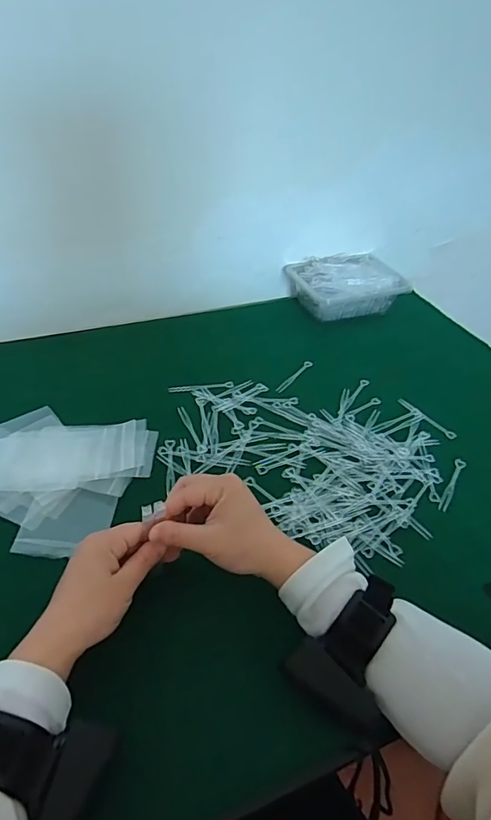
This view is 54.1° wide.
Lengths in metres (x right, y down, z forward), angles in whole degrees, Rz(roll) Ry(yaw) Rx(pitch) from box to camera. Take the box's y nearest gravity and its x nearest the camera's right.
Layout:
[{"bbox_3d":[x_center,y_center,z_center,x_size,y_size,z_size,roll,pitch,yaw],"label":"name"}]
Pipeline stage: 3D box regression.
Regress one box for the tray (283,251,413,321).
[{"bbox_3d":[0.169,-0.207,0.806,0.179,0.059,0.124,-10,44,-17],"label":"tray"}]

